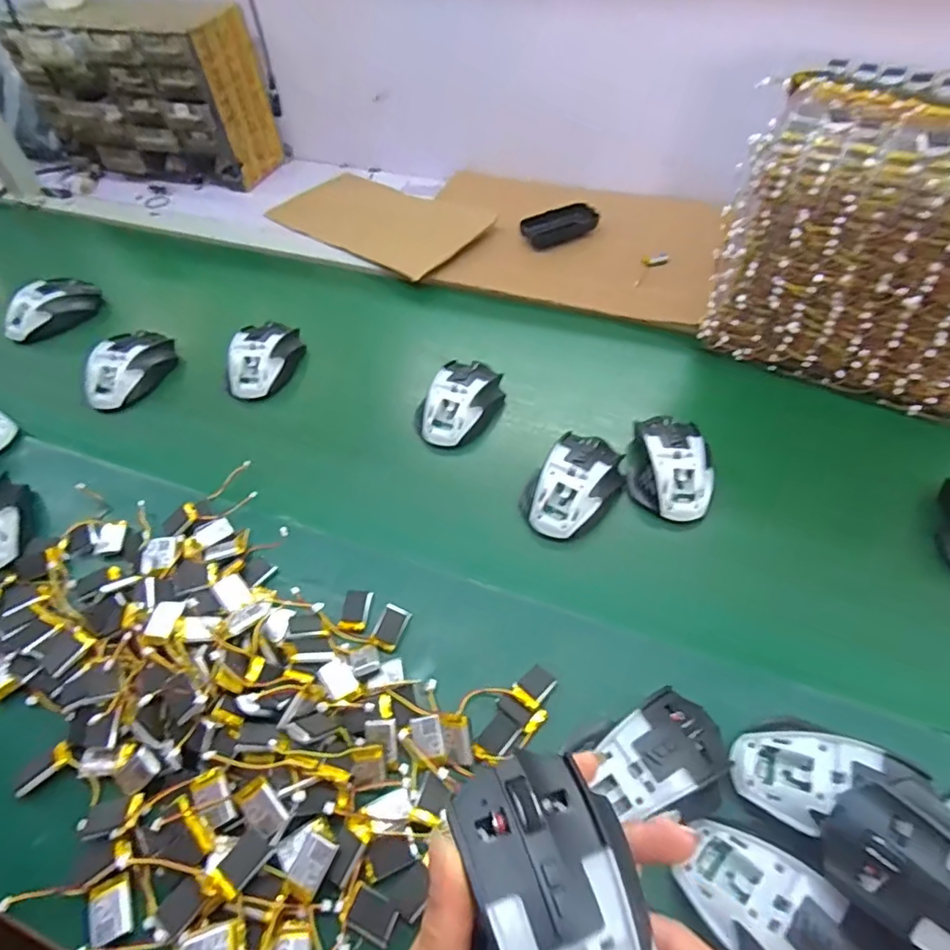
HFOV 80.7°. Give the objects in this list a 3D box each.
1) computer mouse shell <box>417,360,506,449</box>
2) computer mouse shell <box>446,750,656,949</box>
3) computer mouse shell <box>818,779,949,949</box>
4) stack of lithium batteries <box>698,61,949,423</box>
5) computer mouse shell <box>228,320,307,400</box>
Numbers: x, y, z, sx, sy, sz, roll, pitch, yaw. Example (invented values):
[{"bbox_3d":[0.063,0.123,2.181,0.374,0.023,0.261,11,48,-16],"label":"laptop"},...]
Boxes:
[{"bbox_3d":[-0.016,-0.072,0.580,0.077,0.038,0.103,17,53,15],"label":"computer mouse shell"},{"bbox_3d":[0.030,0.165,0.208,0.066,0.034,0.107,-8,50,-5],"label":"computer mouse shell"},{"bbox_3d":[0.238,0.208,0.285,0.067,0.035,0.103,-37,59,-25],"label":"computer mouse shell"},{"bbox_3d":[0.433,-0.250,0.575,0.311,0.213,0.237,19,54,16],"label":"stack of lithium batteries"},{"bbox_3d":[-0.237,-0.134,0.633,0.065,0.041,0.104,9,52,8],"label":"computer mouse shell"}]

